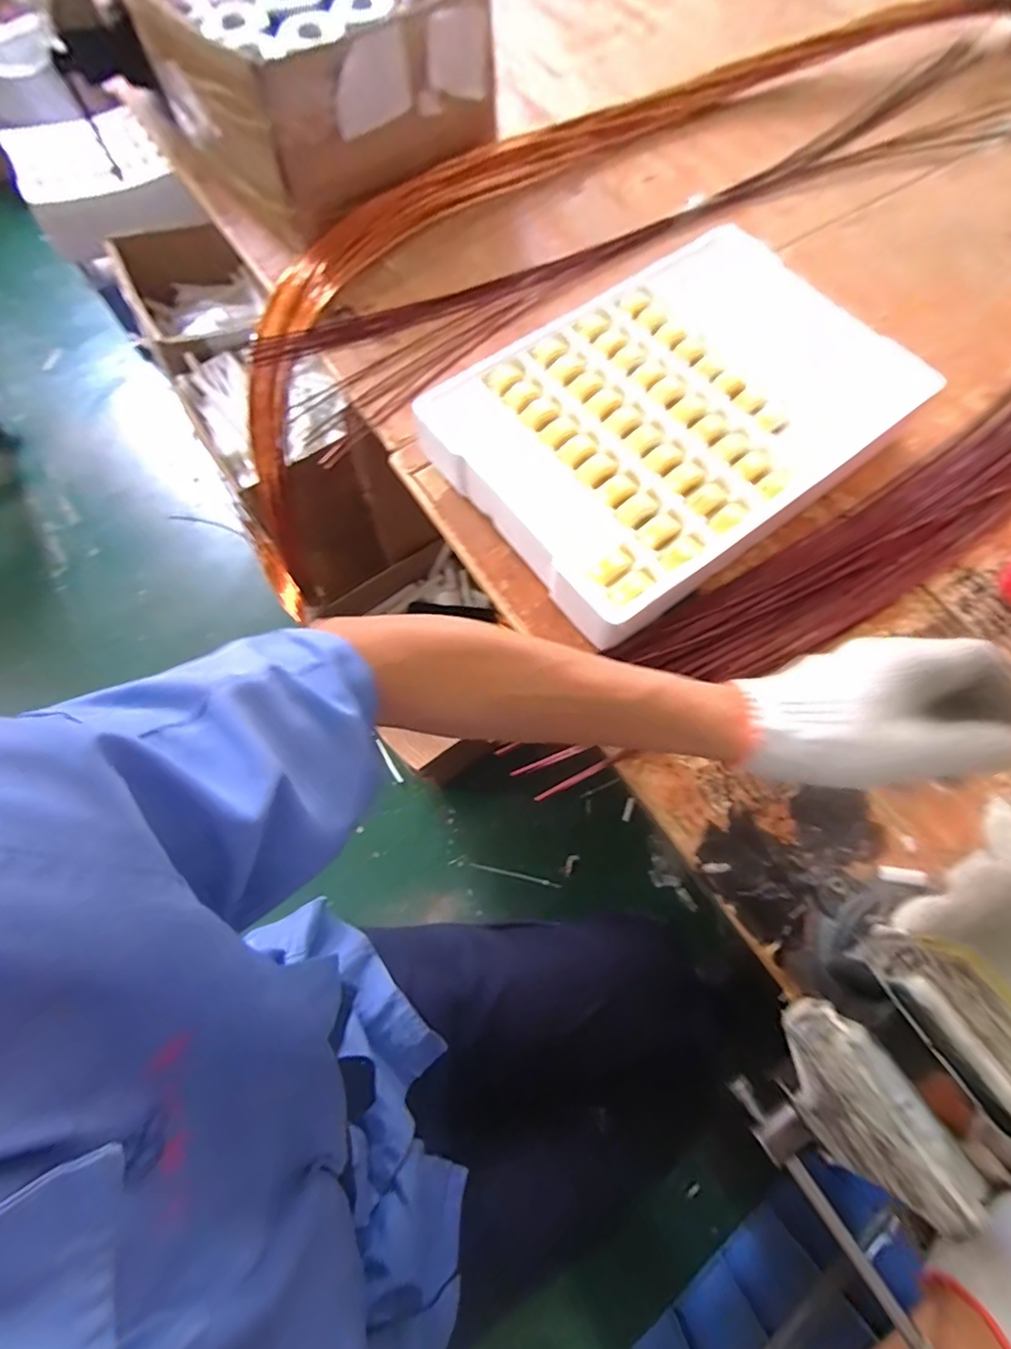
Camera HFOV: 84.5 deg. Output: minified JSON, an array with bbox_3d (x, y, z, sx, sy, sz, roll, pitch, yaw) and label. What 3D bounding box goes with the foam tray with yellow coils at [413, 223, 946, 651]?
[{"bbox_3d":[0.154,-0.243,0.541,0.411,0.063,0.293,-36,74,-12],"label":"foam tray with yellow coils"}]

